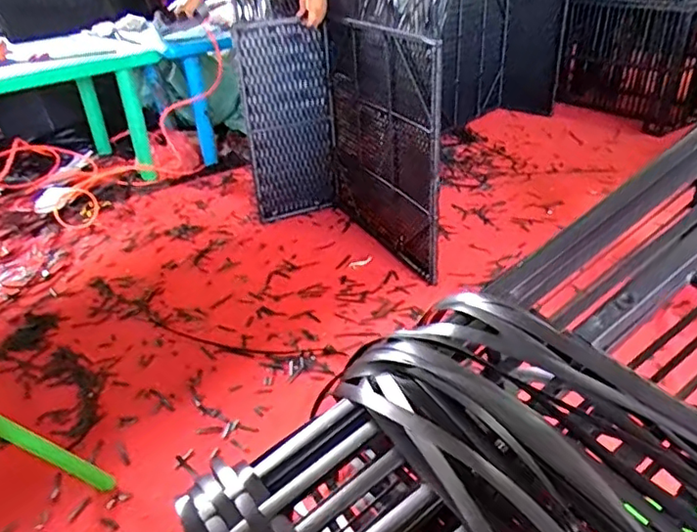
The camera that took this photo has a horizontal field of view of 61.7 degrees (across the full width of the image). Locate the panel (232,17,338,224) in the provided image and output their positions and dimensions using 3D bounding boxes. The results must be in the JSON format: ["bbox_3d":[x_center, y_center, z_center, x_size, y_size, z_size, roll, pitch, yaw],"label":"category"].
[{"bbox_3d":[-0.175,-0.434,1.778,0.265,0.576,0.039,-15,31,-18],"label":"panel"}]

